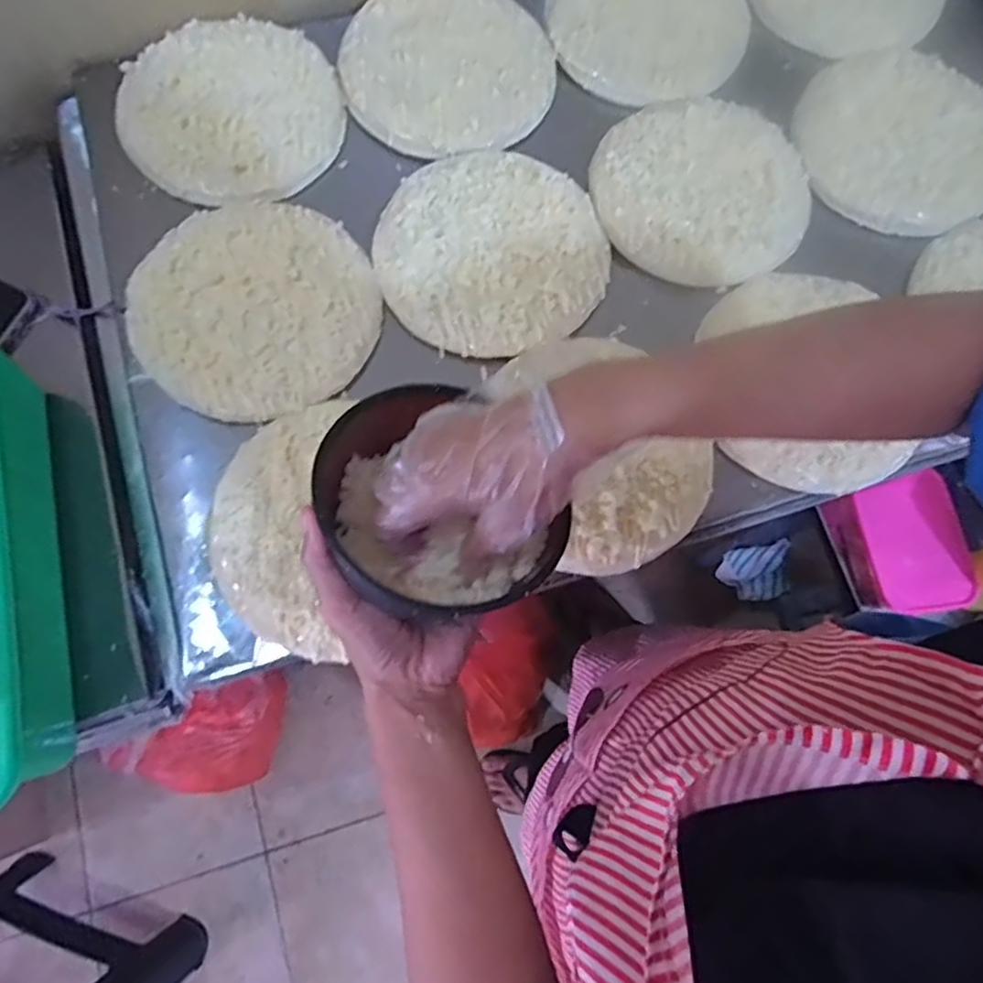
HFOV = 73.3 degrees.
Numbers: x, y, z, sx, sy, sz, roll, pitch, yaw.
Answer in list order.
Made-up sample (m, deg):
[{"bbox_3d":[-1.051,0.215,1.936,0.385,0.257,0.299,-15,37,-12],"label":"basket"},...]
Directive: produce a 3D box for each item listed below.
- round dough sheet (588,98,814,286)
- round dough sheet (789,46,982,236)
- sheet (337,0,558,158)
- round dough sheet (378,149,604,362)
[{"bbox_3d":[0.194,-0.282,0.609,0.195,0.019,0.185,0,75,-1],"label":"round dough sheet"},{"bbox_3d":[0.389,-0.335,0.622,0.191,0.009,0.191,0,75,-1],"label":"round dough sheet"},{"bbox_3d":[-0.042,-0.418,0.643,0.203,0.020,0.193,0,75,-1],"label":"sheet"},{"bbox_3d":[0.001,-0.217,0.581,0.197,0.012,0.197,0,75,-1],"label":"round dough sheet"}]

